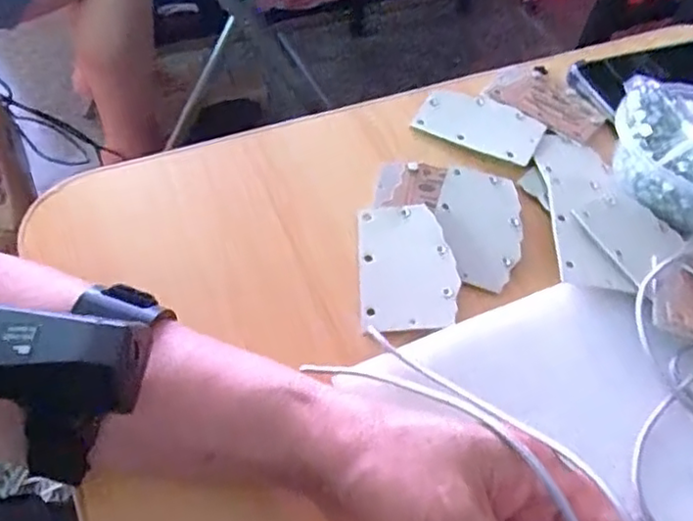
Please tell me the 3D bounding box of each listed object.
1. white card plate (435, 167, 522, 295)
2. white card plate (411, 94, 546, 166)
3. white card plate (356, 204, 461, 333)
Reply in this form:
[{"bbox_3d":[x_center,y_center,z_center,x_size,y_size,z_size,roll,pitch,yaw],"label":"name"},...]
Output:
[{"bbox_3d":[0.081,-0.021,0.393,0.050,0.008,0.085,8,54,1],"label":"white card plate"},{"bbox_3d":[0.093,-0.096,0.451,0.083,0.007,0.048,23,55,11],"label":"white card plate"},{"bbox_3d":[0.034,0.003,0.371,0.054,0.004,0.082,-7,56,6],"label":"white card plate"}]

